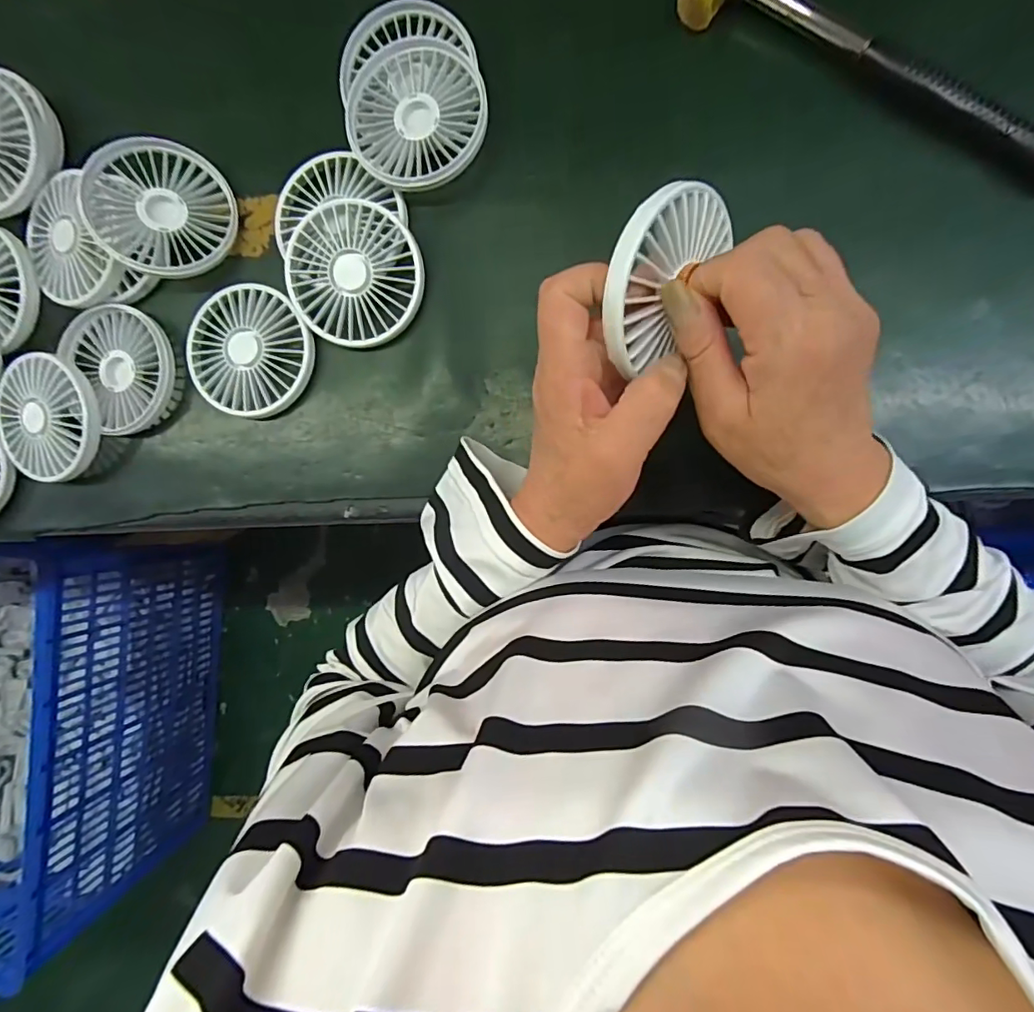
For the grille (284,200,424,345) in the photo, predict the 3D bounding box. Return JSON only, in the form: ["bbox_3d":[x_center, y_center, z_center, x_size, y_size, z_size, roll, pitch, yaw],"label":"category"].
[{"bbox_3d":[-0.105,-0.149,0.339,0.086,0.017,0.083,0,90,7],"label":"grille"}]

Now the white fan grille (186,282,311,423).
[{"bbox_3d":[-0.183,-0.106,0.355,0.088,0.009,0.083,0,90,7],"label":"white fan grille"}]

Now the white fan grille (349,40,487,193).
[{"bbox_3d":[-0.063,-0.244,0.324,0.084,0.009,0.088,0,90,7],"label":"white fan grille"}]

